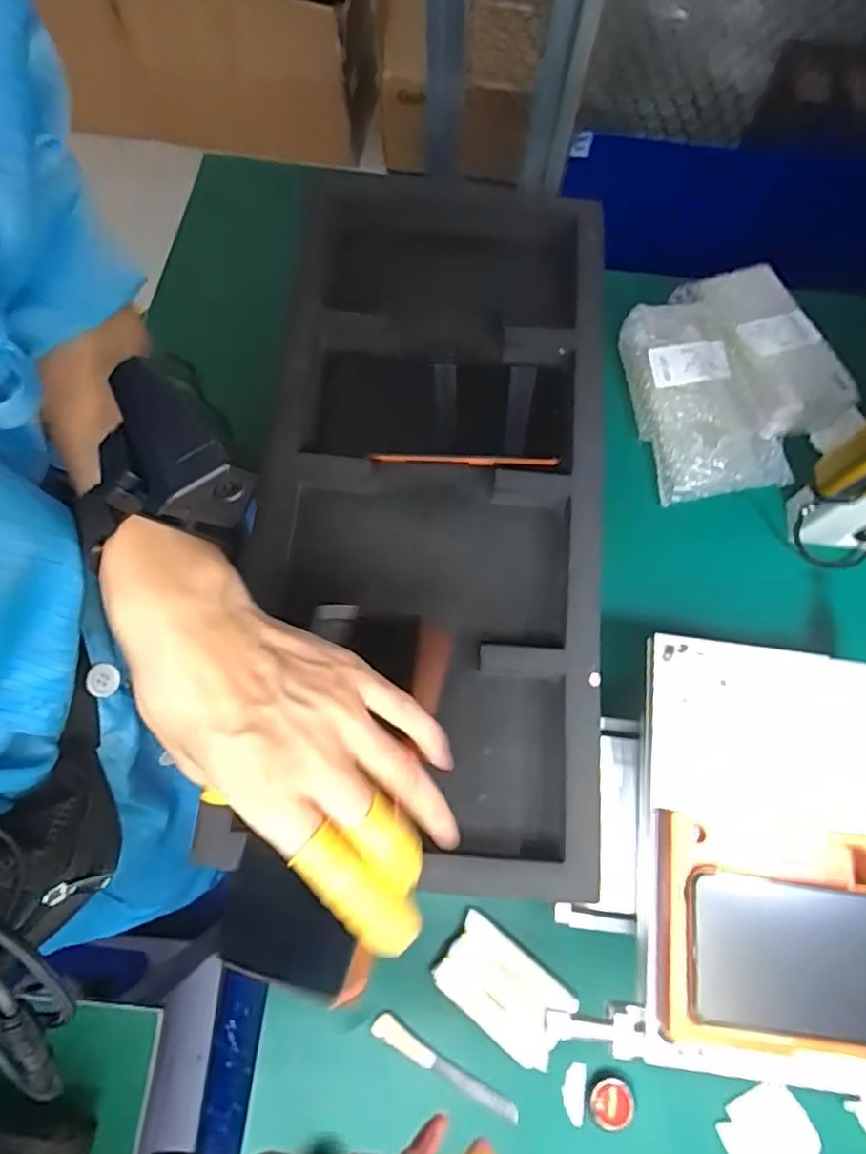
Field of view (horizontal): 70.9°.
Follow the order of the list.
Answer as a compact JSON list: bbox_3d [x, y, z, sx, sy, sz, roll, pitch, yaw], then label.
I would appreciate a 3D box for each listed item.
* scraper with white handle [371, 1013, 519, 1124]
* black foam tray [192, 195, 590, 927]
[{"bbox_3d":[0.007,0.343,0.424,0.111,0.004,0.016,29,76,10],"label":"scraper with white handle"},{"bbox_3d":[-0.007,-0.058,0.415,0.230,0.056,0.477,4,73,3],"label":"black foam tray"}]

